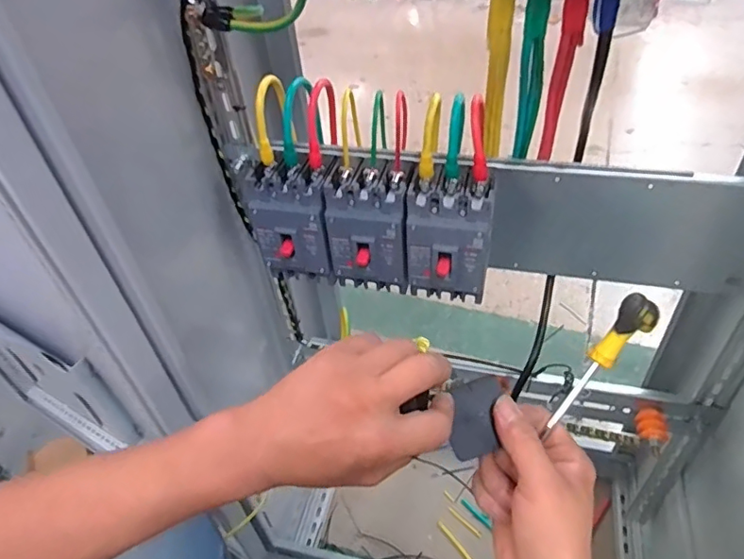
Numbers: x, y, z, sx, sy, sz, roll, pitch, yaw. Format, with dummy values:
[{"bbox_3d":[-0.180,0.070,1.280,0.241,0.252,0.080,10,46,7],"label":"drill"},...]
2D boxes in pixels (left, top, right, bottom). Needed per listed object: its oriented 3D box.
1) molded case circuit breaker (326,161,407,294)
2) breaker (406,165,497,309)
[{"bbox_3d":[-0.004,-0.049,0.538,0.078,0.110,0.059,3,45,8],"label":"molded case circuit breaker"},{"bbox_3d":[0.074,-0.034,0.521,0.080,0.121,0.057,3,45,7],"label":"breaker"}]

